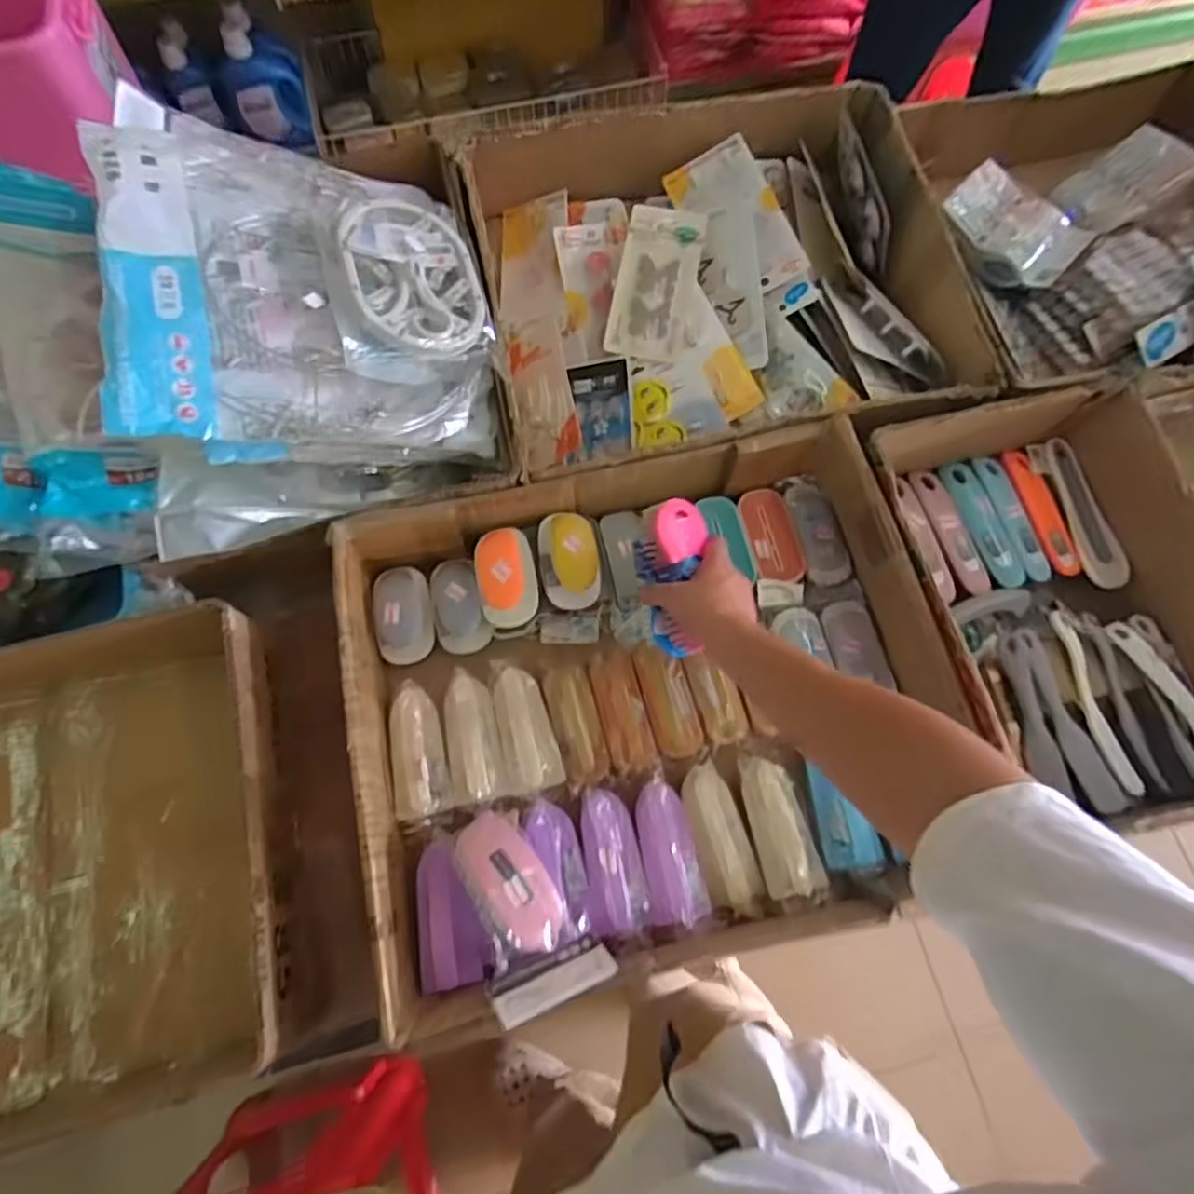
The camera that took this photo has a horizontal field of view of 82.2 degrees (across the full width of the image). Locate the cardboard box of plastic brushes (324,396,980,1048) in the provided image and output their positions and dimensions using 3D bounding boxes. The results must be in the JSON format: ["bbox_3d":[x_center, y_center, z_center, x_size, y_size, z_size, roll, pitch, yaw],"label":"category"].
[{"bbox_3d":[0.049,0.101,0.720,0.570,0.140,0.490,-13,73,-5],"label":"cardboard box of plastic brushes"}]

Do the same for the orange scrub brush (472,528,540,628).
[{"bbox_3d":[-0.100,-0.022,0.755,0.063,0.040,0.107,-10,72,-4],"label":"orange scrub brush"}]

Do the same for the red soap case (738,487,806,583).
[{"bbox_3d":[0.209,-0.073,0.816,0.056,0.024,0.119,-10,73,-5],"label":"red soap case"}]

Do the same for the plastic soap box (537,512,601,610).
[{"bbox_3d":[-0.030,-0.047,0.757,0.063,0.051,0.108,-10,73,-4],"label":"plastic soap box"}]

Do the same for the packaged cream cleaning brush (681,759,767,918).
[{"bbox_3d":[0.128,0.247,0.699,0.055,0.035,0.151,-15,73,-6],"label":"packaged cream cleaning brush"}]

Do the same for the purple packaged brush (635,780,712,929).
[{"bbox_3d":[0.074,0.257,0.691,0.057,0.040,0.133,-11,73,-5],"label":"purple packaged brush"}]

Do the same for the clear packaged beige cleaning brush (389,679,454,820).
[{"bbox_3d":[-0.193,0.162,0.720,0.058,0.044,0.136,-13,73,-5],"label":"clear packaged beige cleaning brush"}]

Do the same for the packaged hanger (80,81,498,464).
[{"bbox_3d":[-0.302,-0.339,0.718,0.354,0.069,0.407,-6,74,-31],"label":"packaged hanger"}]

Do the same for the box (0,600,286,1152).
[{"bbox_3d":[-0.553,0.266,0.672,0.488,0.157,0.445,-11,73,-5],"label":"box"}]

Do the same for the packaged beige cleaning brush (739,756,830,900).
[{"bbox_3d":[0.190,0.231,0.697,0.059,0.036,0.139,-12,73,-5],"label":"packaged beige cleaning brush"}]

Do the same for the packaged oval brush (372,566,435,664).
[{"bbox_3d":[-0.221,0.015,0.775,0.062,0.050,0.111,-9,72,-4],"label":"packaged oval brush"}]

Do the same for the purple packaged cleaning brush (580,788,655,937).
[{"bbox_3d":[0.016,0.263,0.688,0.058,0.037,0.133,-11,73,-5],"label":"purple packaged cleaning brush"}]

